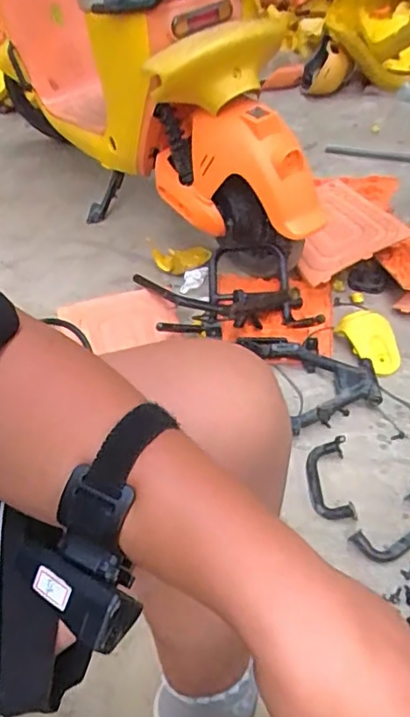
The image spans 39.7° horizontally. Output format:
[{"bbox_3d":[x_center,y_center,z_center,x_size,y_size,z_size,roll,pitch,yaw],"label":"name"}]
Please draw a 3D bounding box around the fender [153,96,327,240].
[{"bbox_3d":[0.047,-0.399,1.208,0.108,0.245,0.451,-35,48,-30],"label":"fender"}]

